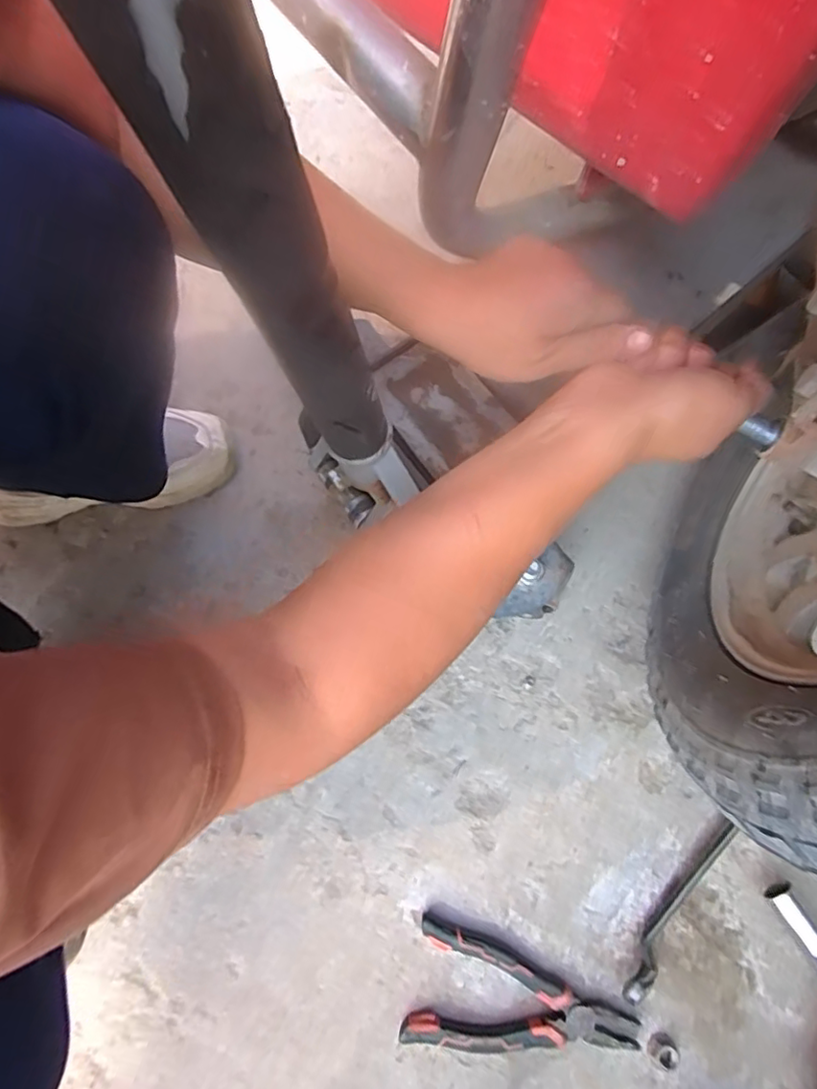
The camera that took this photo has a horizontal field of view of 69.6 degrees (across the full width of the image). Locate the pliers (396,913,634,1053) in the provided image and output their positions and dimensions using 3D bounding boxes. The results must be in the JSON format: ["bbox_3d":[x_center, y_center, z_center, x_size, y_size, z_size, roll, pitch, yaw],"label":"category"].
[{"bbox_3d":[0.094,0.382,0.488,0.183,0.018,0.085,11,73,5],"label":"pliers"}]

